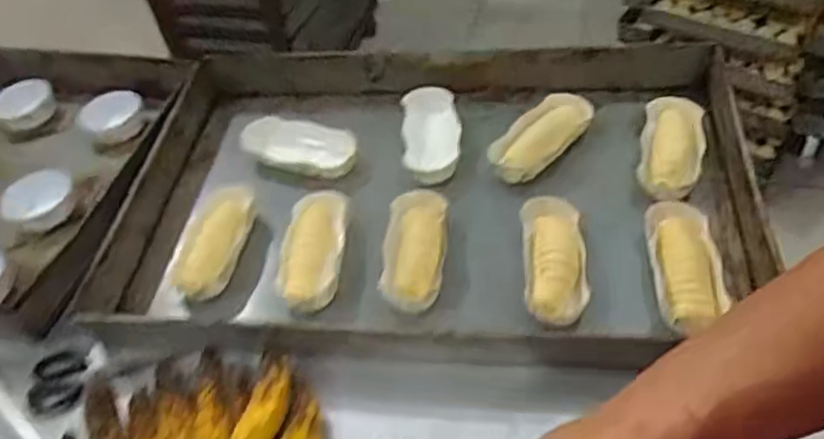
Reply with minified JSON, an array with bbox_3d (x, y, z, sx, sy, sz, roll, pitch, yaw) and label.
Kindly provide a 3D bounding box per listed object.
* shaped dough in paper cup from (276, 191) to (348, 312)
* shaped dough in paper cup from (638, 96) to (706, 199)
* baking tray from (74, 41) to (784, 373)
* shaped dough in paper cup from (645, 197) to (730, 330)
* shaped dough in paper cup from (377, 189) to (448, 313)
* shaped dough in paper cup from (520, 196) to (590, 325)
[{"bbox_3d":[-0.103,0.032,0.733,0.065,0.044,0.148,1,48,7],"label":"shaped dough in paper cup"},{"bbox_3d":[0.291,-0.081,0.775,0.063,0.031,0.139,8,49,16],"label":"shaped dough in paper cup"},{"bbox_3d":[0.022,-0.035,0.768,0.646,0.088,0.417,2,48,10],"label":"baking tray"},{"bbox_3d":[0.262,0.041,0.669,0.066,0.027,0.155,2,48,10],"label":"shaped dough in paper cup"},{"bbox_3d":[0.005,0.023,0.725,0.060,0.039,0.151,1,48,7],"label":"shaped dough in paper cup"},{"bbox_3d":[0.141,0.041,0.690,0.059,0.033,0.148,0,48,6],"label":"shaped dough in paper cup"}]

